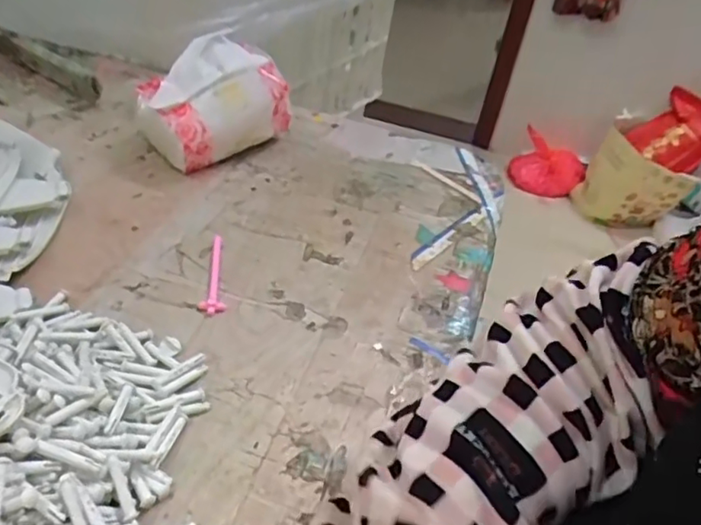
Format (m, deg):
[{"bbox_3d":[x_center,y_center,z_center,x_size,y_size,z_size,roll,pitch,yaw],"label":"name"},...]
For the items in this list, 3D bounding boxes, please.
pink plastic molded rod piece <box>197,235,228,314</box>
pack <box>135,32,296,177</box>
[{"bbox_3d":[-0.109,0.008,0.460,0.019,0.006,0.085,-2,42,-10],"label":"pink plastic molded rod piece"},{"bbox_3d":[-0.136,-0.155,0.571,0.087,0.089,0.128,34,48,27],"label":"pack"}]

